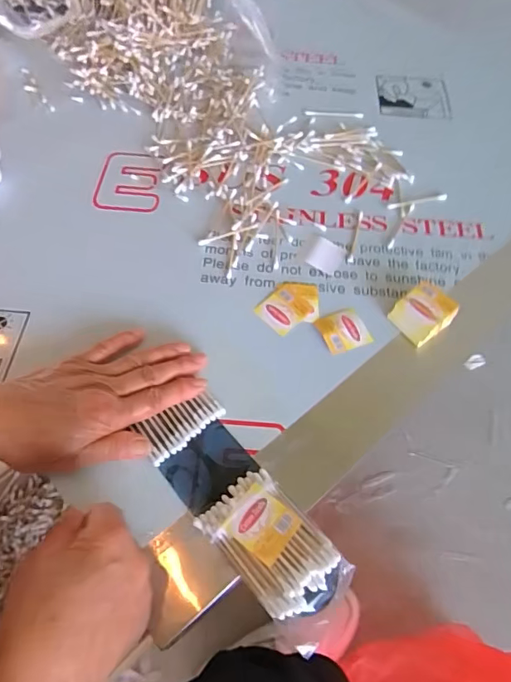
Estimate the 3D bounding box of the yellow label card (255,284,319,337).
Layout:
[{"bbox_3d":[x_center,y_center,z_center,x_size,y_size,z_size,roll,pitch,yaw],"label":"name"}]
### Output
[{"bbox_3d":[0.035,-0.033,0.438,0.061,0.004,0.048,-37,68,-22],"label":"yellow label card"}]

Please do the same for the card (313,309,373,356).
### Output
[{"bbox_3d":[0.080,-0.010,0.425,0.044,0.006,0.041,-19,63,-14],"label":"card"}]

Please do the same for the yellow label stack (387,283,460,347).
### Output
[{"bbox_3d":[0.155,-0.025,0.427,0.051,0.025,0.043,-34,67,-20],"label":"yellow label stack"}]

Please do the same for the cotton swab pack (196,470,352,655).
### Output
[{"bbox_3d":[0.015,0.143,0.321,0.060,0.022,0.105,-36,68,-21],"label":"cotton swab pack"}]

